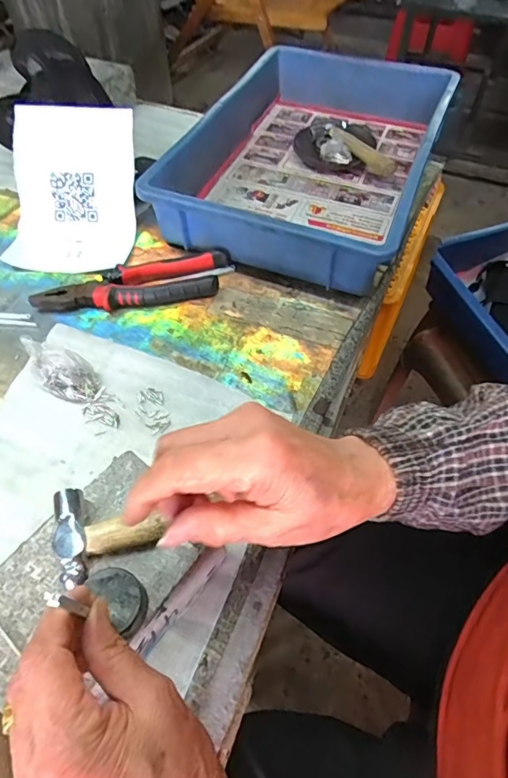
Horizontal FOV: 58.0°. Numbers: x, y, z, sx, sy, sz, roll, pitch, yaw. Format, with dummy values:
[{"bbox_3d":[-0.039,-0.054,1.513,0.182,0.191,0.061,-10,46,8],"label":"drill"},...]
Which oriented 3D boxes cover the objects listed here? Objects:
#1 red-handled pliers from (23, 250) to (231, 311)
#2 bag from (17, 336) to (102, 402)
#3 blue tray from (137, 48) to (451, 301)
[{"bbox_3d":[-0.133,-0.115,0.514,0.211,0.023,0.056,-11,55,-8],"label":"red-handled pliers"},{"bbox_3d":[-0.187,-0.020,0.440,0.077,0.034,0.040,27,59,18],"label":"bag"},{"bbox_3d":[0.096,-0.344,0.642,0.291,0.086,0.515,19,56,13],"label":"blue tray"}]

